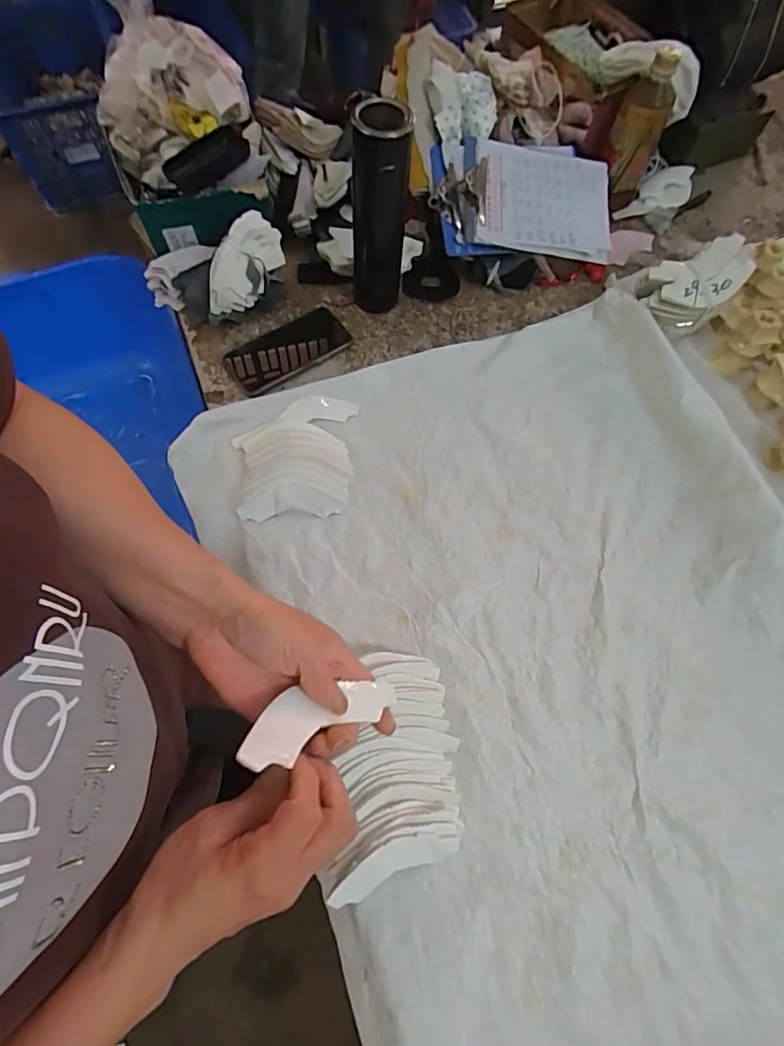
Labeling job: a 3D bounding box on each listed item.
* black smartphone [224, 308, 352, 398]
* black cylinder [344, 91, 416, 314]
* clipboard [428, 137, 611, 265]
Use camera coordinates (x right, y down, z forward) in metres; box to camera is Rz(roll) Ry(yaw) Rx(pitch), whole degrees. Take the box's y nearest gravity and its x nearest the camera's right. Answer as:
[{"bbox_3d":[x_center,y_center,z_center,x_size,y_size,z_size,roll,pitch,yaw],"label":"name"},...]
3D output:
[{"bbox_3d":[-0.137,-0.230,0.630,0.163,0.009,0.081,-36,74,-15],"label":"black smartphone"},{"bbox_3d":[-0.017,-0.366,0.577,0.065,0.221,0.065,1,68,-2],"label":"black cylinder"},{"bbox_3d":[0.188,-0.466,0.678,0.263,0.030,0.162,-3,83,-9],"label":"clipboard"}]

